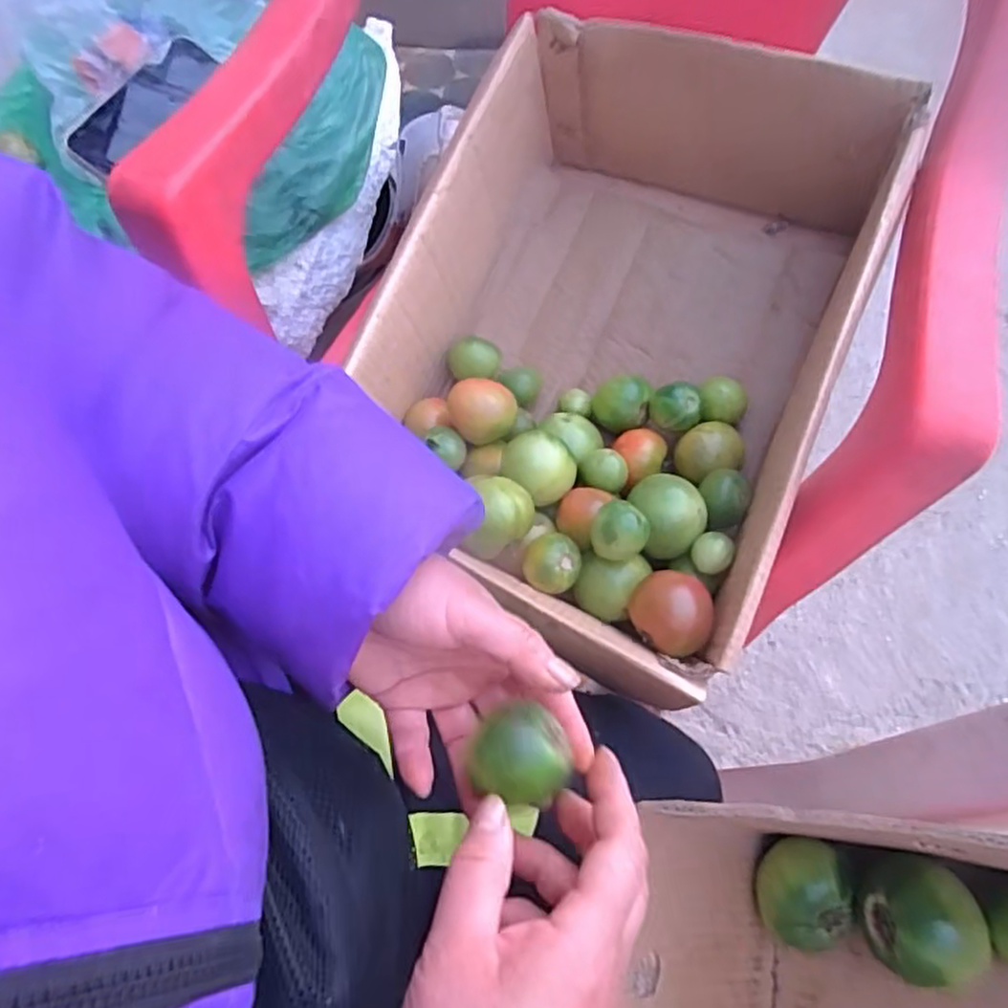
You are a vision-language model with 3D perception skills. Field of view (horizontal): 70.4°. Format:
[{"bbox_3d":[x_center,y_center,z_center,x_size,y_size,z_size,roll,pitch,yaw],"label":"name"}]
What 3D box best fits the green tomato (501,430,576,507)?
[{"bbox_3d":[0.025,-0.025,0.519,0.054,0.042,0.059,0,64,0],"label":"green tomato"}]

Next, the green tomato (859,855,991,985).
[{"bbox_3d":[0.233,0.235,0.403,0.050,0.044,0.056,-22,66,-10],"label":"green tomato"}]

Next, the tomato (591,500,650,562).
[{"bbox_3d":[0.077,0.022,0.478,0.037,0.042,0.031,24,67,11],"label":"tomato"}]

